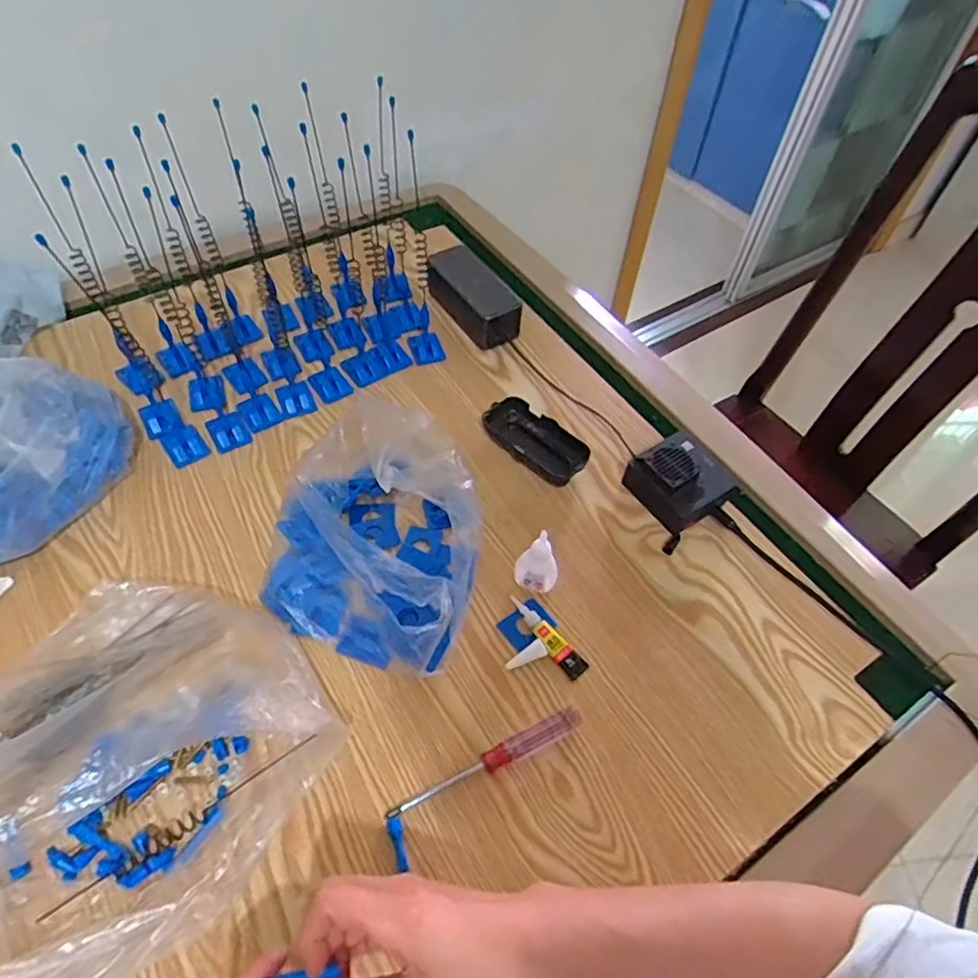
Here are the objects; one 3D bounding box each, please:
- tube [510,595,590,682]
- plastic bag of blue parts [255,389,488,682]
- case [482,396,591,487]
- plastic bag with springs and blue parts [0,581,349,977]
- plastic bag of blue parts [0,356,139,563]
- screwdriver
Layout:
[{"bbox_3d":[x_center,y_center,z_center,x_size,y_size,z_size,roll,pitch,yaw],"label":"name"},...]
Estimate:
[{"bbox_3d":[0.047,0.118,0.519,0.020,0.016,0.078,-36,63,-26],"label":"tube"},{"bbox_3d":[-0.094,0.037,0.512,0.166,0.106,0.175,6,54,1],"label":"plastic bag of blue parts"},{"bbox_3d":[0.048,-0.049,0.636,0.104,0.026,0.049,40,61,23],"label":"case"},{"bbox_3d":[-0.258,0.170,0.401,0.279,0.113,0.249,-34,63,-25],"label":"plastic bag with springs and blue parts"},{"bbox_3d":[-0.406,-0.028,0.542,0.133,0.102,0.198,21,55,11],"label":"plastic bag of blue parts"},{"bbox_3d":[0.001,0.195,0.458,0.152,0.018,0.017,-23,58,-19],"label":"screwdriver"}]

